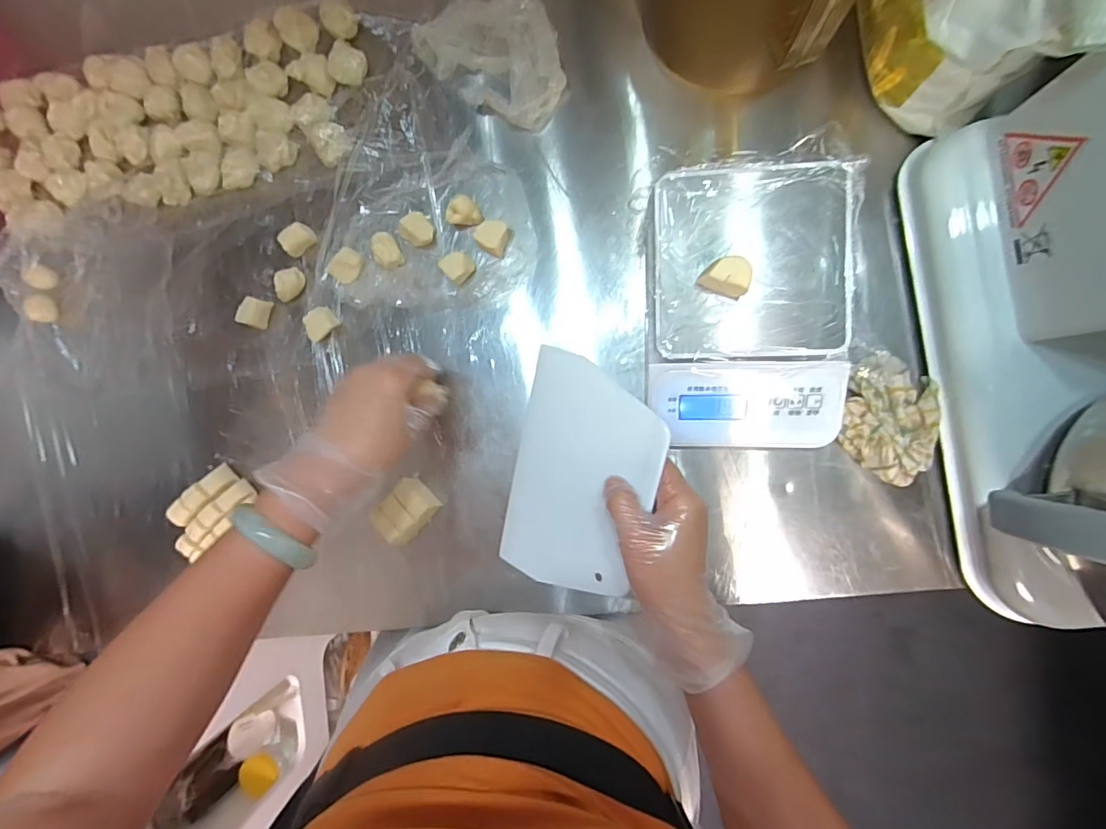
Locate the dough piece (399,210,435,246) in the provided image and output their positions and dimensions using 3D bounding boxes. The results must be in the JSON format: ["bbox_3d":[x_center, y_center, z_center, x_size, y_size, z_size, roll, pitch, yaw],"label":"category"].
[{"bbox_3d":[-0.125,-0.173,0.473,0.028,0.022,0.027,1,95,9],"label":"dough piece"}]

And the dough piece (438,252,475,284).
[{"bbox_3d":[-0.088,-0.138,0.471,0.023,0.021,0.023,45,99,3],"label":"dough piece"}]

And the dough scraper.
[{"bbox_3d":[0.018,0.054,0.394,0.125,0.007,0.183,24,108,36],"label":"dough scraper"}]

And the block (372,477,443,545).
[{"bbox_3d":[-0.140,0.093,0.487,0.046,0.035,0.057,39,99,4],"label":"block"}]

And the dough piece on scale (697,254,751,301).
[{"bbox_3d":[0.132,-0.106,0.387,0.034,0.024,0.027,19,95,7],"label":"dough piece on scale"}]

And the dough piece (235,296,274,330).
[{"bbox_3d":[-0.299,-0.102,0.507,0.023,0.019,0.029,18,97,7],"label":"dough piece"}]

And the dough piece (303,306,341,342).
[{"bbox_3d":[-0.226,-0.088,0.494,0.029,0.022,0.023,-42,88,9],"label":"dough piece"}]

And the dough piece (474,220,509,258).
[{"bbox_3d":[-0.057,-0.164,0.466,0.026,0.021,0.030,18,97,7],"label":"dough piece"}]

